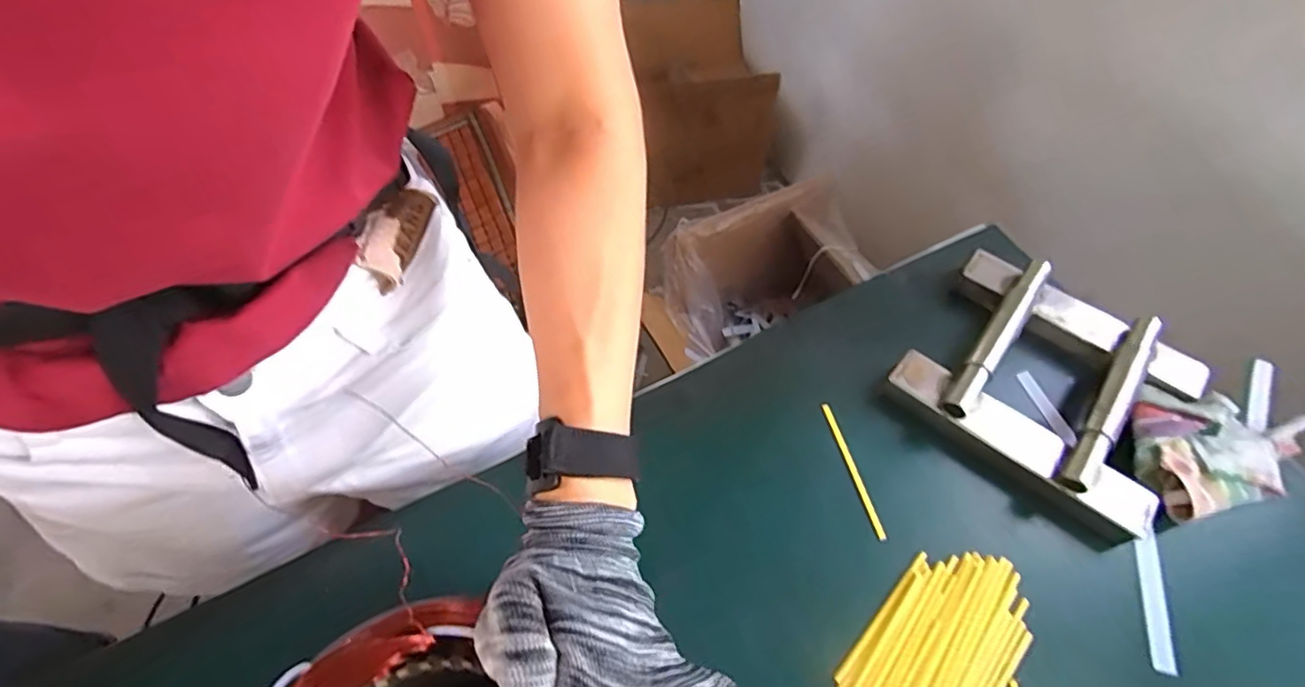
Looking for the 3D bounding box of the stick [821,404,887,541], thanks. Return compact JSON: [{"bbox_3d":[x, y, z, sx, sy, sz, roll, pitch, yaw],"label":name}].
[{"bbox_3d":[0.155,0.096,0.466,0.006,0.005,0.110,-13,60,-7],"label":"stick"}]

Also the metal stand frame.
[{"bbox_3d":[0.322,0.025,0.488,0.199,0.050,0.180,34,66,19],"label":"metal stand frame"}]

